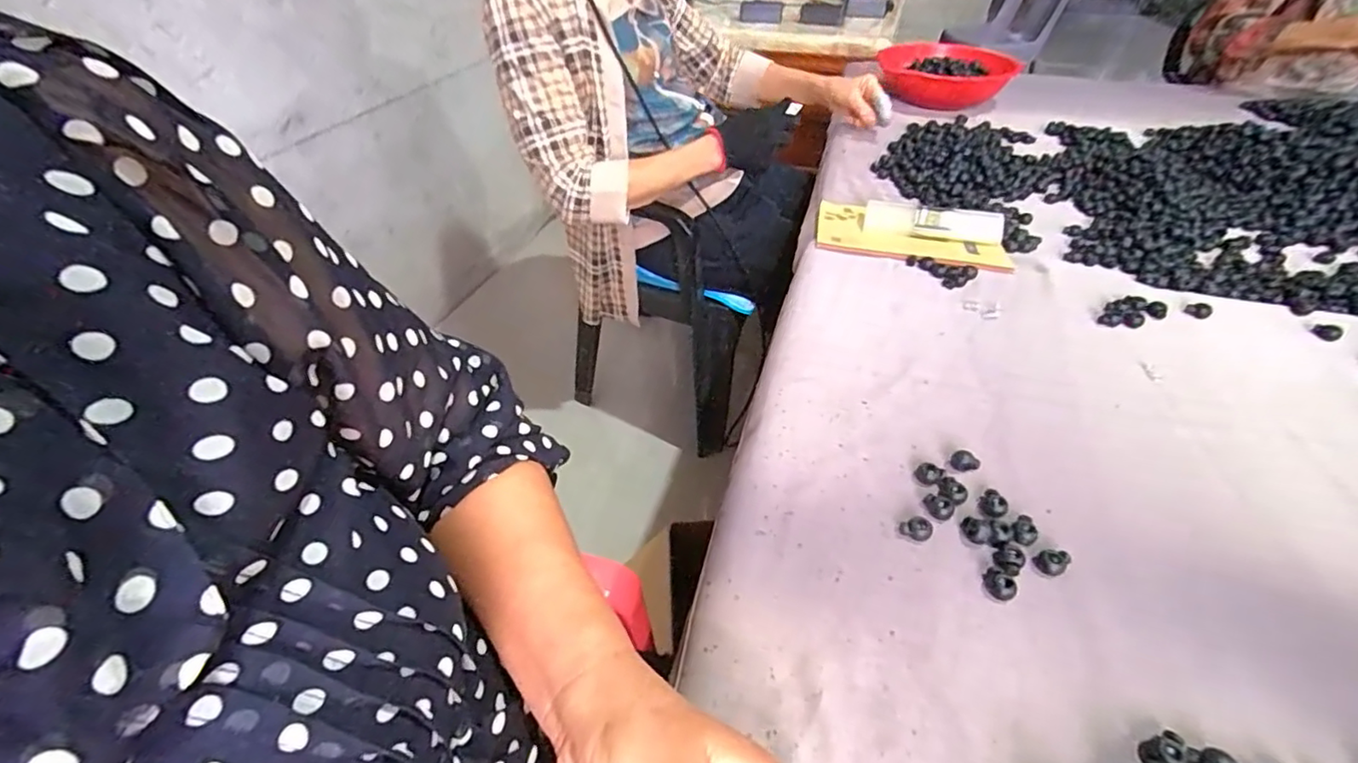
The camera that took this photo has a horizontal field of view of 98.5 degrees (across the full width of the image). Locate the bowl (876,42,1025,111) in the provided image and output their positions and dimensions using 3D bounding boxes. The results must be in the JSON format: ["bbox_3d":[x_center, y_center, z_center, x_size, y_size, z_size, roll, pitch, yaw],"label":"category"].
[{"bbox_3d":[0.497,-0.573,1.090,0.227,0.068,0.199,6,40,6],"label":"bowl"}]

